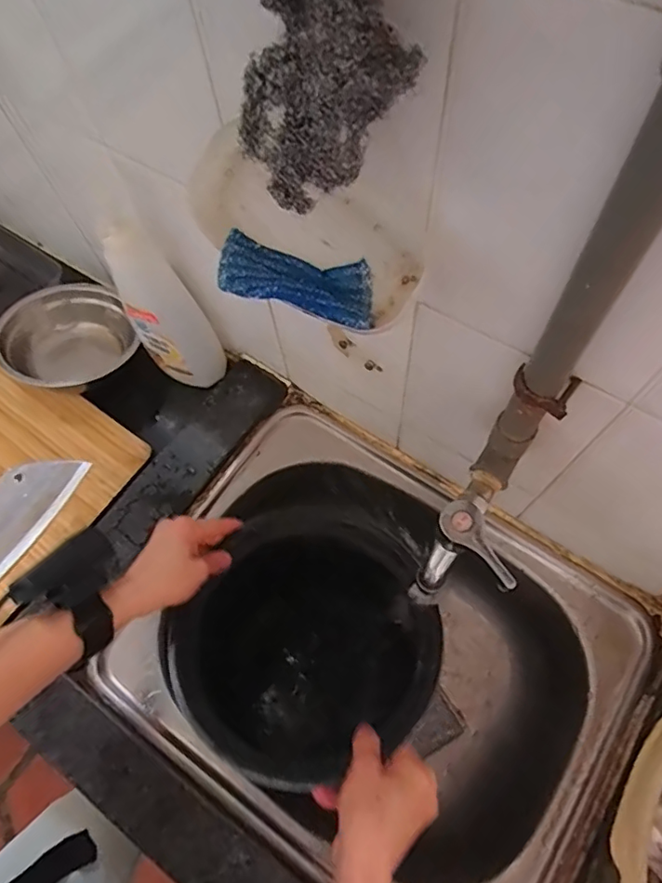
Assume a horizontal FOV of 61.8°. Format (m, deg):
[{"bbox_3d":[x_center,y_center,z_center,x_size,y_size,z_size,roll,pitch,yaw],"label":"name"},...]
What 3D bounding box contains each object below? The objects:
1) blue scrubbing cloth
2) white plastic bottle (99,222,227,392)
[{"bbox_3d":[-0.019,-0.095,0.329,0.093,0.013,0.041,16,68,-4],"label":"blue scrubbing cloth"},{"bbox_3d":[-0.185,-0.143,0.615,0.072,0.215,0.056,-36,48,-12],"label":"white plastic bottle"}]

